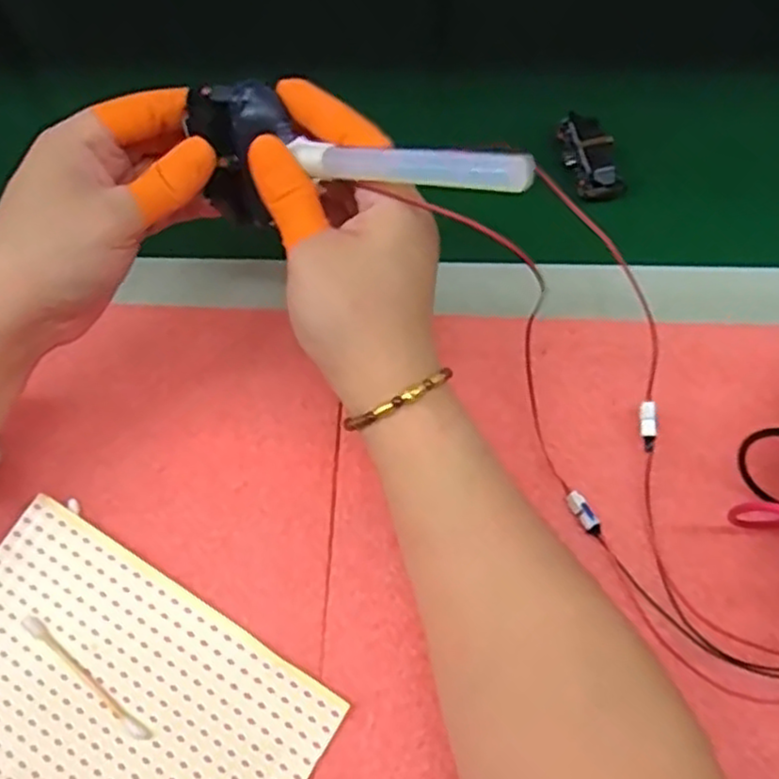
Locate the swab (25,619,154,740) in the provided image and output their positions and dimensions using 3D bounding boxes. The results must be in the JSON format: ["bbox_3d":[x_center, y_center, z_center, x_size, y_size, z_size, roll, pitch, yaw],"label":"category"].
[{"bbox_3d":[-0.129,0.123,0.311,0.074,0.005,0.006,37,73,15],"label":"swab"}]

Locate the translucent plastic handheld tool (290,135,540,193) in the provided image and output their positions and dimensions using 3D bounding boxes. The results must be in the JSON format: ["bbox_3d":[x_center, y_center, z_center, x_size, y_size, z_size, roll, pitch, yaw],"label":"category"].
[{"bbox_3d":[0.005,-0.081,0.264,0.099,0.011,0.012,15,67,32],"label":"translucent plastic handheld tool"}]

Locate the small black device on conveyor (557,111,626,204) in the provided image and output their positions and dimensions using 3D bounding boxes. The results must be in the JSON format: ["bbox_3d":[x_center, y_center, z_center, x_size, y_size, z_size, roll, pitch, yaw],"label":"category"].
[{"bbox_3d":[0.113,-0.133,0.413,0.026,0.023,0.053,-9,68,-2],"label":"small black device on conveyor"}]

